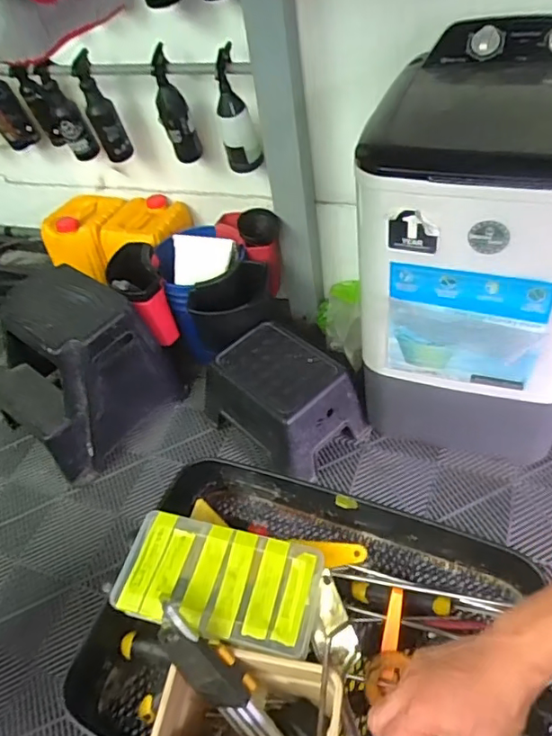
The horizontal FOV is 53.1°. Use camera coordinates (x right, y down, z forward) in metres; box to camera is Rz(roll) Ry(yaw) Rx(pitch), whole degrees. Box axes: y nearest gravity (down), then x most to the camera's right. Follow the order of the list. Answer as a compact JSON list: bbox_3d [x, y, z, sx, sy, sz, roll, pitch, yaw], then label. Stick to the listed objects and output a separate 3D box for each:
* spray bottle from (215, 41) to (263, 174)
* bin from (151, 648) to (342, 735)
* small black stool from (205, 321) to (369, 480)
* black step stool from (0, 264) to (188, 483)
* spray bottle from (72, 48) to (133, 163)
[{"bbox_3d":[-0.099,-0.648,1.431,0.102,0.300,0.076,-6,47,6],"label":"spray bottle"},{"bbox_3d":[-0.022,0.340,0.516,0.162,0.092,0.112,3,49,14],"label":"bin"},{"bbox_3d":[0.014,0.089,1.526,0.378,0.231,0.274,32,61,33],"label":"small black stool"},{"bbox_3d":[-0.587,-0.014,1.609,0.395,0.400,0.437,26,58,30],"label":"black step stool"},{"bbox_3d":[-0.490,-0.724,1.570,0.088,0.289,0.073,-17,47,-4],"label":"spray bottle"}]

